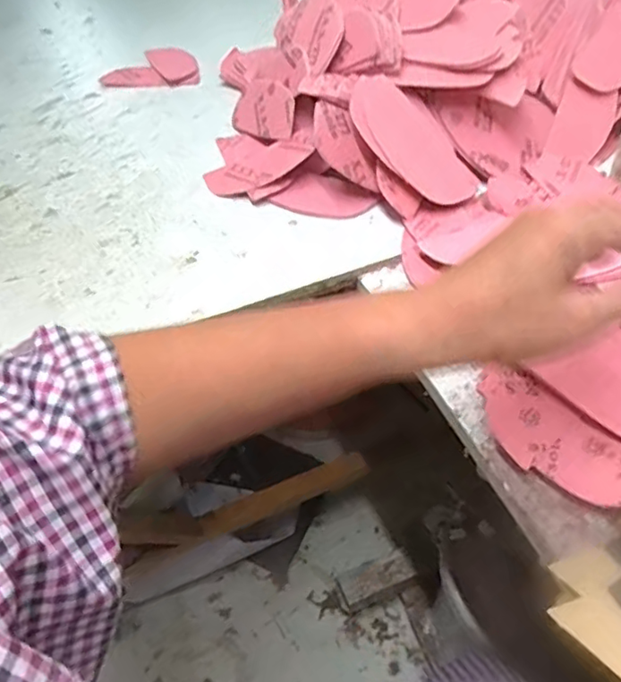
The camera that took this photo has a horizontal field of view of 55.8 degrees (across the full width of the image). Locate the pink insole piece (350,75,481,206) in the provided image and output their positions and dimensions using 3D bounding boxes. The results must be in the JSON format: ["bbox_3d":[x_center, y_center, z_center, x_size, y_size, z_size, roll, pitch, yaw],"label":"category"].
[{"bbox_3d":[0.098,-0.187,0.555,0.144,0.008,0.077,40,68,-7],"label":"pink insole piece"}]

